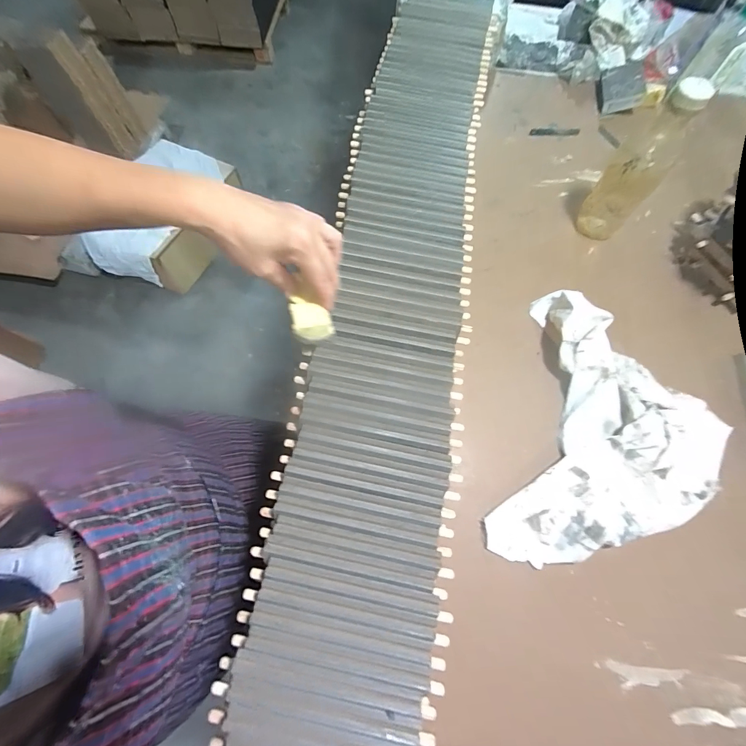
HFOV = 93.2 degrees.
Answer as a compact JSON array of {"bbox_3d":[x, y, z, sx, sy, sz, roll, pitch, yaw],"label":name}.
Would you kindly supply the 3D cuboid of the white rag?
[{"bbox_3d":[0.308,0.080,0.441,0.257,0.056,0.358,19,70,6],"label":"white rag"}]

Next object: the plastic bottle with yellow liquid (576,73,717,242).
[{"bbox_3d":[0.369,-0.283,0.497,0.072,0.212,0.063,35,72,11],"label":"plastic bottle with yellow liquid"}]

